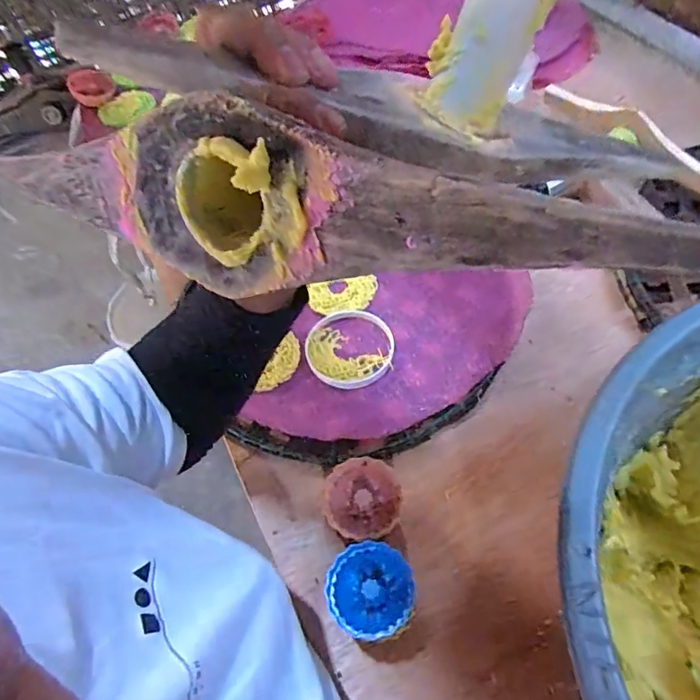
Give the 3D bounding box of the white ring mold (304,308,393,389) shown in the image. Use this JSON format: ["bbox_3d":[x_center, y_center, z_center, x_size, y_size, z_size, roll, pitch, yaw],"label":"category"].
[{"bbox_3d":[0.000,-0.003,0.531,0.089,0.006,0.093,-4,56,6],"label":"white ring mold"}]

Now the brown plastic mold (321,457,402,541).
[{"bbox_3d":[0.012,0.128,0.434,0.064,0.049,0.060,-3,58,5],"label":"brown plastic mold"}]

